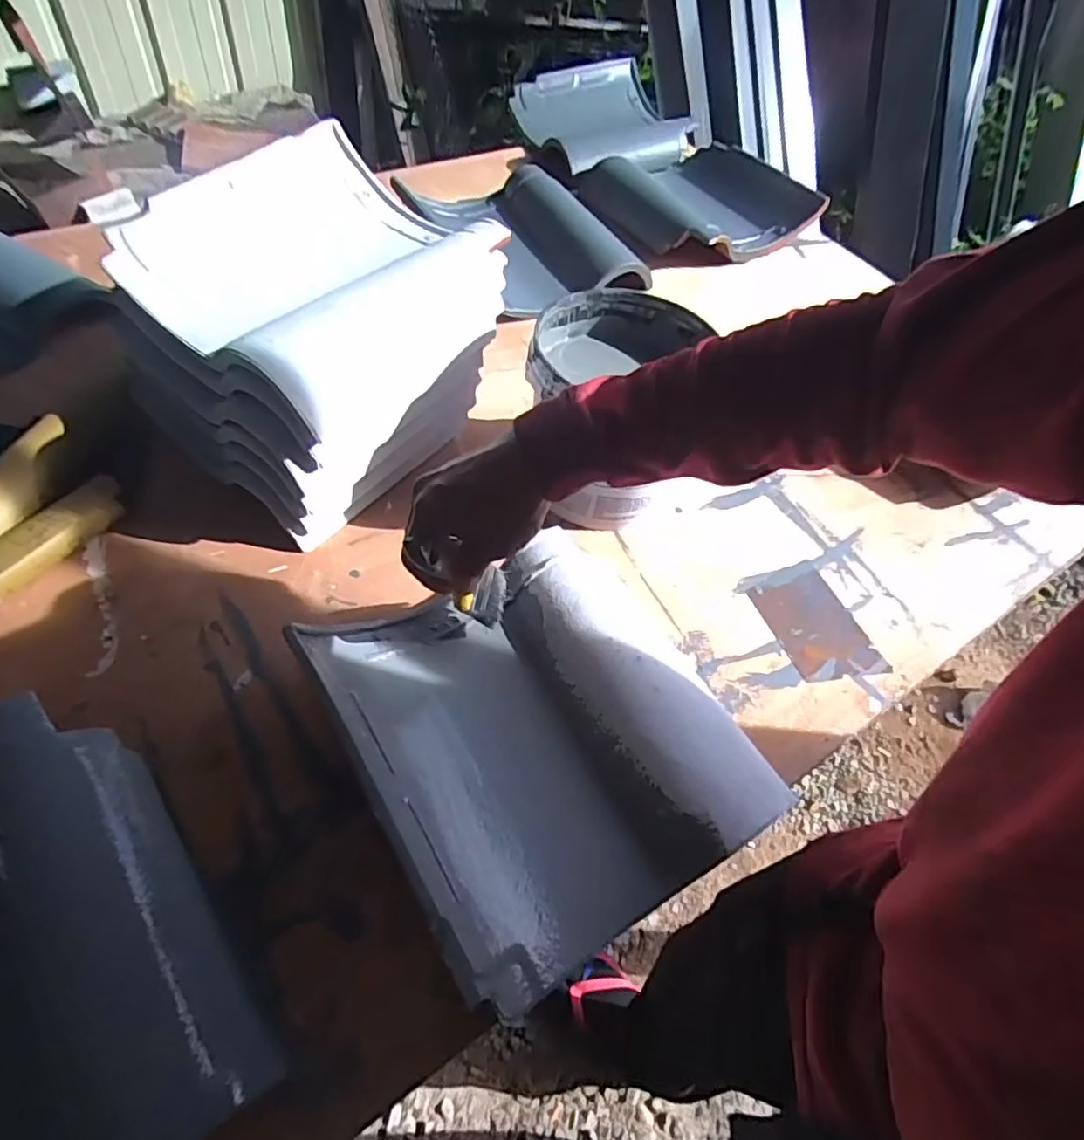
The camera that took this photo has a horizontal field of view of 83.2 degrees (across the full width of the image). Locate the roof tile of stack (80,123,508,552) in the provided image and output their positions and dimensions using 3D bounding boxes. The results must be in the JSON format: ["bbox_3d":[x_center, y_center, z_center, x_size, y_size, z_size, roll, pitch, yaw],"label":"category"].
[{"bbox_3d":[-0.240,-0.338,0.625,0.248,0.099,0.301,29,52,22],"label":"roof tile of stack"}]

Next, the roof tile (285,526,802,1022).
[{"bbox_3d":[0.011,0.126,0.514,0.306,0.087,0.306,-22,54,-25],"label":"roof tile"}]

